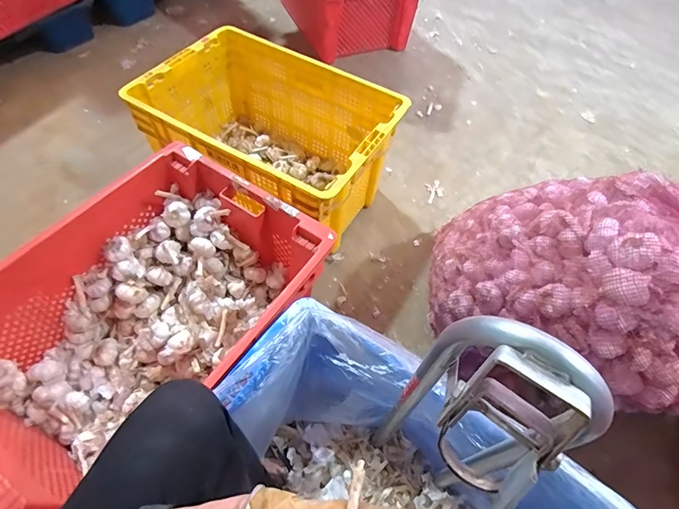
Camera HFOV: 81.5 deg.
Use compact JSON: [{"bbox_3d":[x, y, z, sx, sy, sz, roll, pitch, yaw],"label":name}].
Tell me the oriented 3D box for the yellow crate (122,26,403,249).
[{"bbox_3d":[-0.167,-0.293,1.063,0.562,0.319,0.420,27,59,13],"label":"yellow crate"}]

